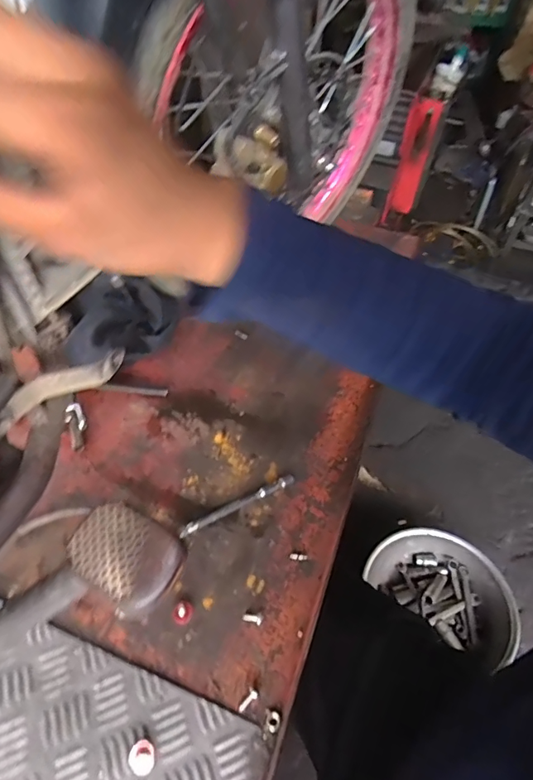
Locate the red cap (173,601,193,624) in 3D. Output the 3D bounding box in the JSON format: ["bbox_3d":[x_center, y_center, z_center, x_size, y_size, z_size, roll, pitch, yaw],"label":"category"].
[{"bbox_3d":[-0.083,0.224,0.470,0.018,0.015,0.021,20,50,14],"label":"red cap"}]

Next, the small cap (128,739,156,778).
[{"bbox_3d":[-0.104,0.308,0.393,0.023,0.014,0.022,2,48,-2],"label":"small cap"}]

